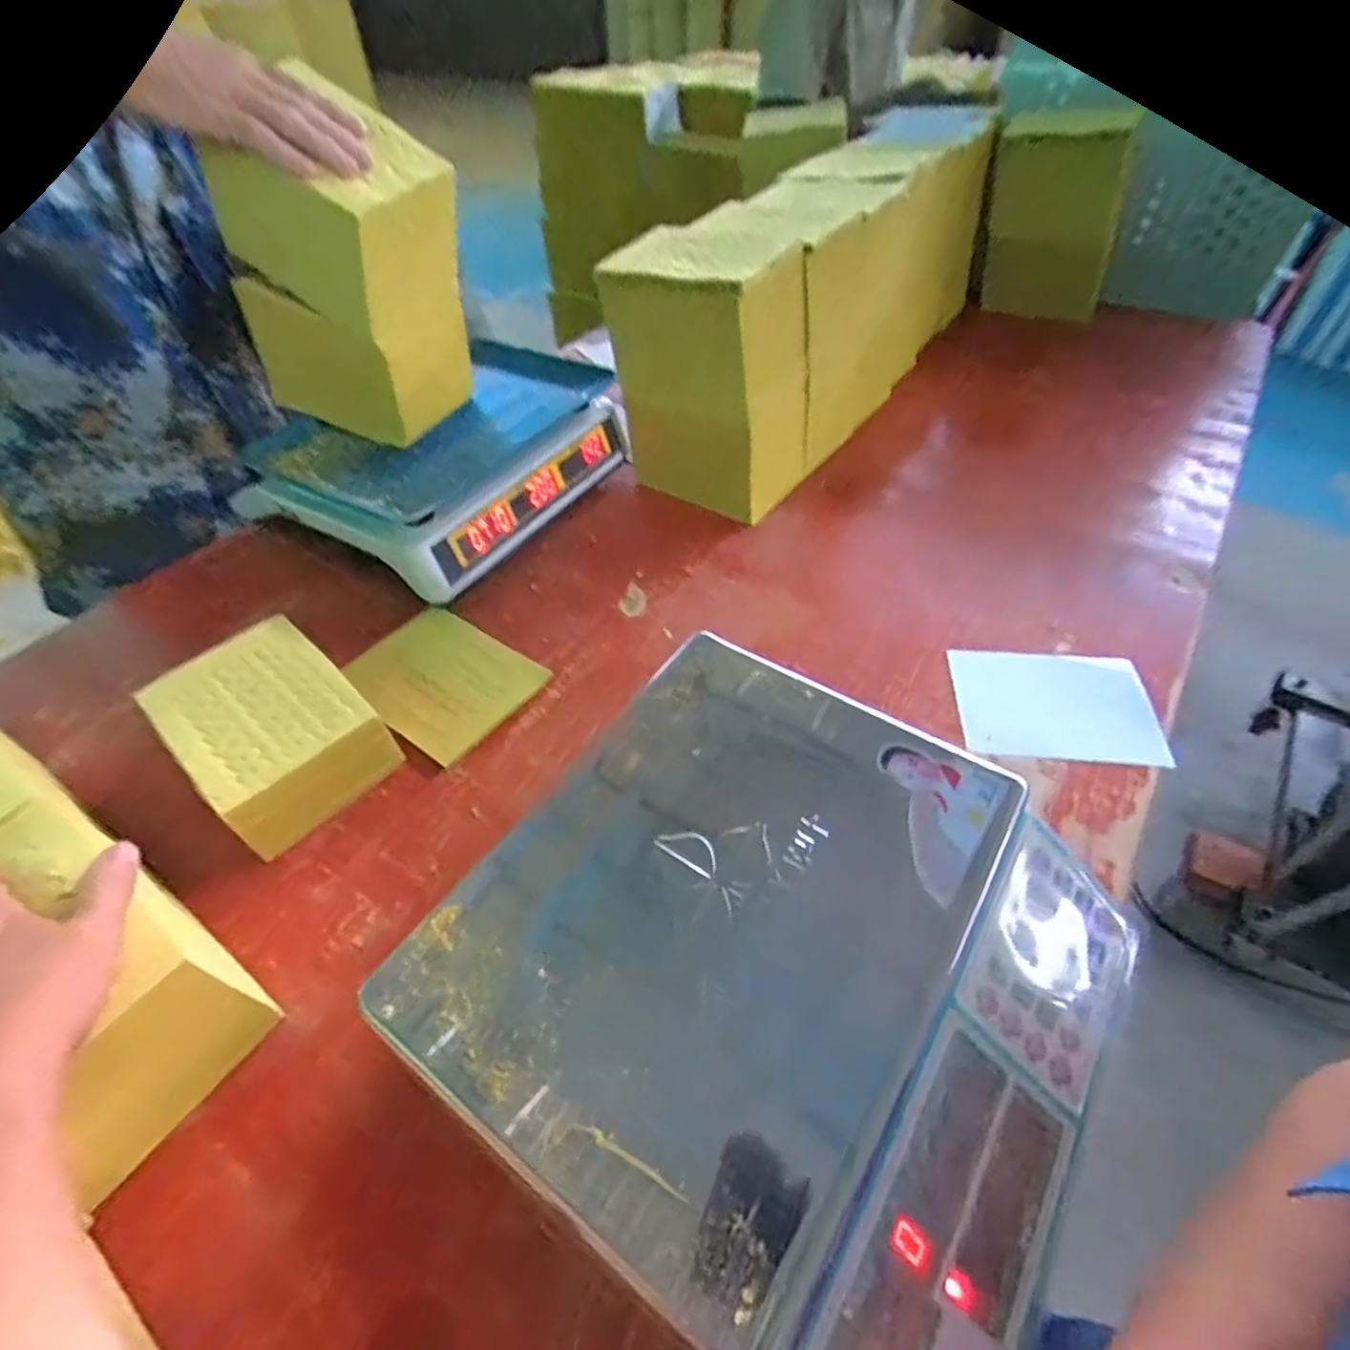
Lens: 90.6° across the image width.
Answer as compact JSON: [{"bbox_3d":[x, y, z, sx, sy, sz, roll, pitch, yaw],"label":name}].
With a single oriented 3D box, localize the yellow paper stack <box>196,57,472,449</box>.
[{"bbox_3d":[-0.295,-0.350,0.607,0.210,0.228,0.101,17,52,16],"label":"yellow paper stack"}]

